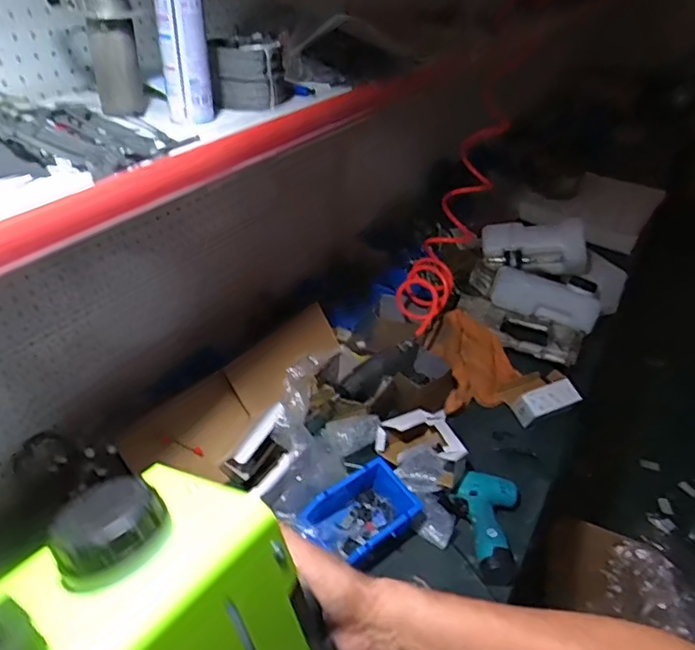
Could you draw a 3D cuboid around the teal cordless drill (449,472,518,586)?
[{"bbox_3d":[0.242,0.335,0.975,0.121,0.056,0.199,2,48,-4],"label":"teal cordless drill"}]

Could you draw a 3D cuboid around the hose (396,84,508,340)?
[{"bbox_3d":[0.255,-0.264,1.362,0.129,0.565,0.195,24,8,26],"label":"hose"}]

